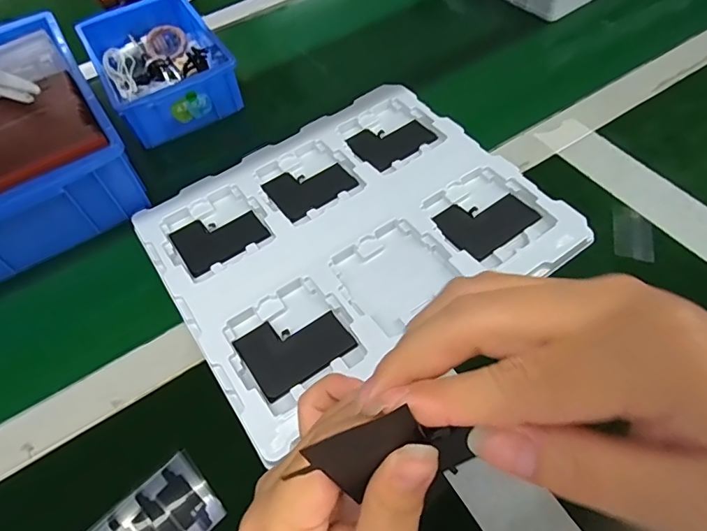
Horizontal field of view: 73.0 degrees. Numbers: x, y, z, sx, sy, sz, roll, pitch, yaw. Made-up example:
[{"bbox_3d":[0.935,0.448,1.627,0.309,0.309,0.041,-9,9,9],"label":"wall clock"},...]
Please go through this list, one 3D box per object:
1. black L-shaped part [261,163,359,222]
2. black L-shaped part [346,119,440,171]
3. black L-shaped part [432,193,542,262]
[{"bbox_3d":[-0.044,-0.079,0.473,0.077,0.007,0.065,-33,59,-16],"label":"black L-shaped part"},{"bbox_3d":[0.039,-0.130,0.497,0.080,0.008,0.062,-30,58,-14],"label":"black L-shaped part"},{"bbox_3d":[0.118,-0.041,0.426,0.080,0.007,0.058,-30,58,-15],"label":"black L-shaped part"}]

